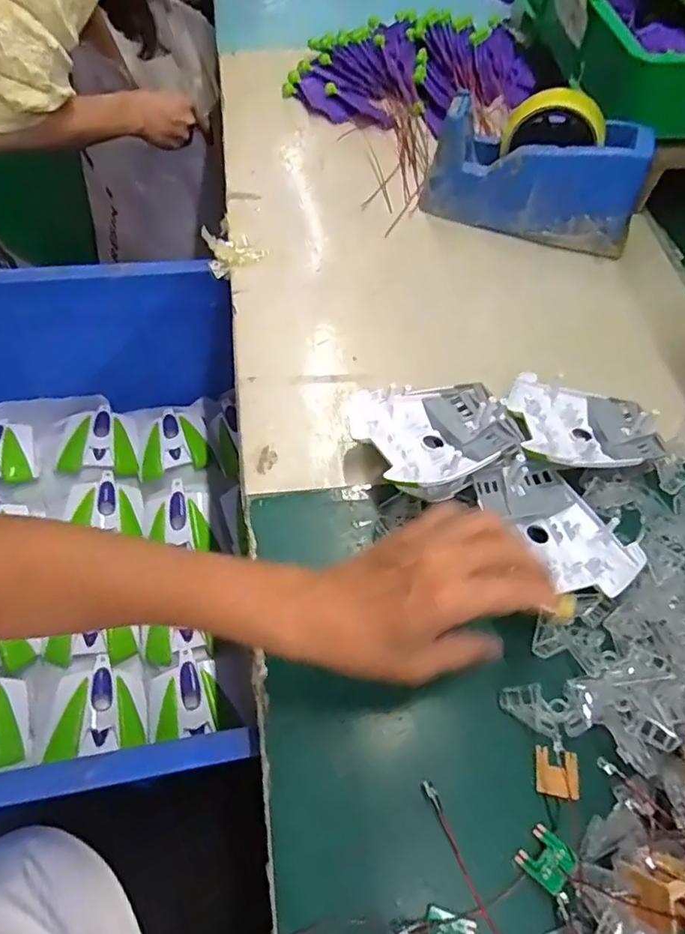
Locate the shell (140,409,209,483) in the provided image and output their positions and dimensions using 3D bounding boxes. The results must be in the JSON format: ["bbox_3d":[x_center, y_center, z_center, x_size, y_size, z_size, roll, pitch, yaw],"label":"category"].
[{"bbox_3d":[-0.216,-0.036,0.740,0.083,0.023,0.100,-12,61,-9],"label":"shell"}]

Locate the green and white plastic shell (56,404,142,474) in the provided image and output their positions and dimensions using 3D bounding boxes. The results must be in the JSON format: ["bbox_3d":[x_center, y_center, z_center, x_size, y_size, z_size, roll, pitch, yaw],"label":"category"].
[{"bbox_3d":[-0.306,-0.024,0.746,0.093,0.055,0.101,-14,62,-11],"label":"green and white plastic shell"}]

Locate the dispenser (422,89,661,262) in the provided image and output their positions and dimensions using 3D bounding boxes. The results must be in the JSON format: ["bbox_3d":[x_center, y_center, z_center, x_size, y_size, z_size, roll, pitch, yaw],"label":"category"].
[{"bbox_3d":[0.187,-0.286,0.564,0.199,0.106,0.072,17,61,7],"label":"dispenser"}]

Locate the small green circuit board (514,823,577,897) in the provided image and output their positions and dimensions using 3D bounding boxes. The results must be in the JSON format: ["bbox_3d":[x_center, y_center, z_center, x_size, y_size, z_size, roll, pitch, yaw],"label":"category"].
[{"bbox_3d":[0.113,0.216,0.325,0.024,0.004,0.027,-42,38,-18],"label":"small green circuit board"}]

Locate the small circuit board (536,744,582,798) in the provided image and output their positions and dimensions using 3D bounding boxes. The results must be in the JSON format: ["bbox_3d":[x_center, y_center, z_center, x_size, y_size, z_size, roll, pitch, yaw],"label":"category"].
[{"bbox_3d":[0.129,0.183,0.352,0.026,0.005,0.025,9,60,2],"label":"small circuit board"}]

